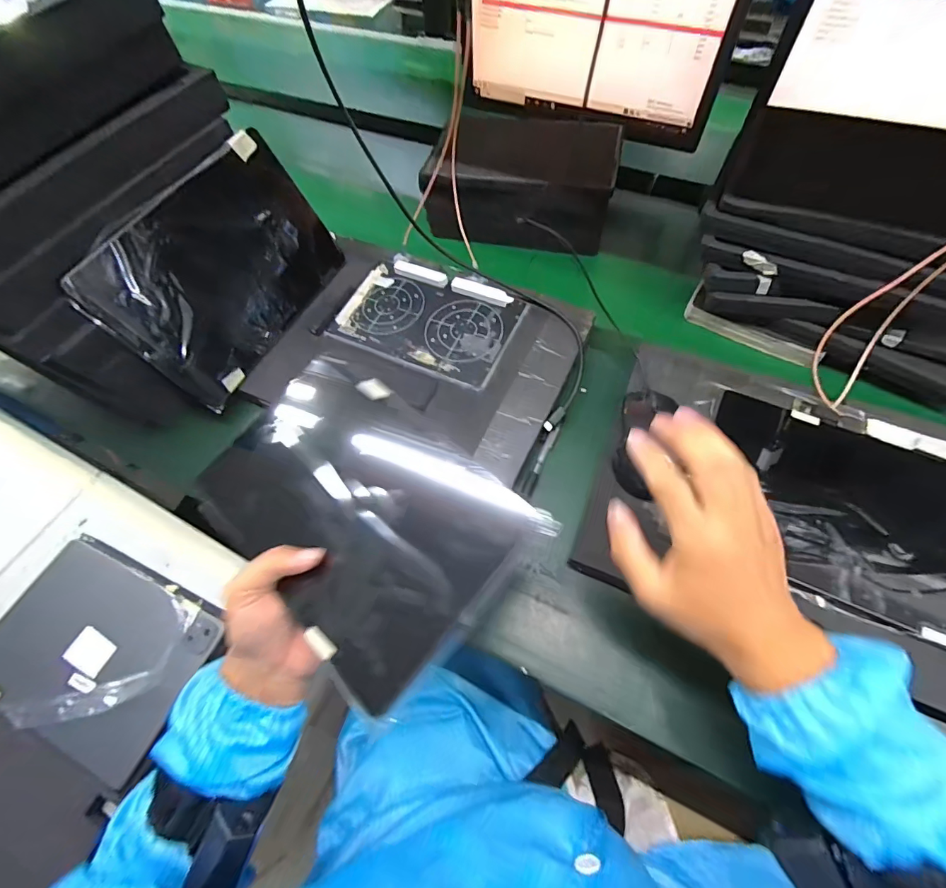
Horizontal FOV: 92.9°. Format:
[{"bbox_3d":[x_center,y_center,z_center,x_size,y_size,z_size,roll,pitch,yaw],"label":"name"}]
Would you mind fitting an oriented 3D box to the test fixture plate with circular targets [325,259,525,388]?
[{"bbox_3d":[-0.056,-0.152,0.538,0.207,0.015,0.138,21,64,14],"label":"test fixture plate with circular targets"}]

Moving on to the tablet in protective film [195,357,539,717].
[{"bbox_3d":[-0.081,0.052,0.338,0.209,0.007,0.163,36,76,25],"label":"tablet in protective film"}]

